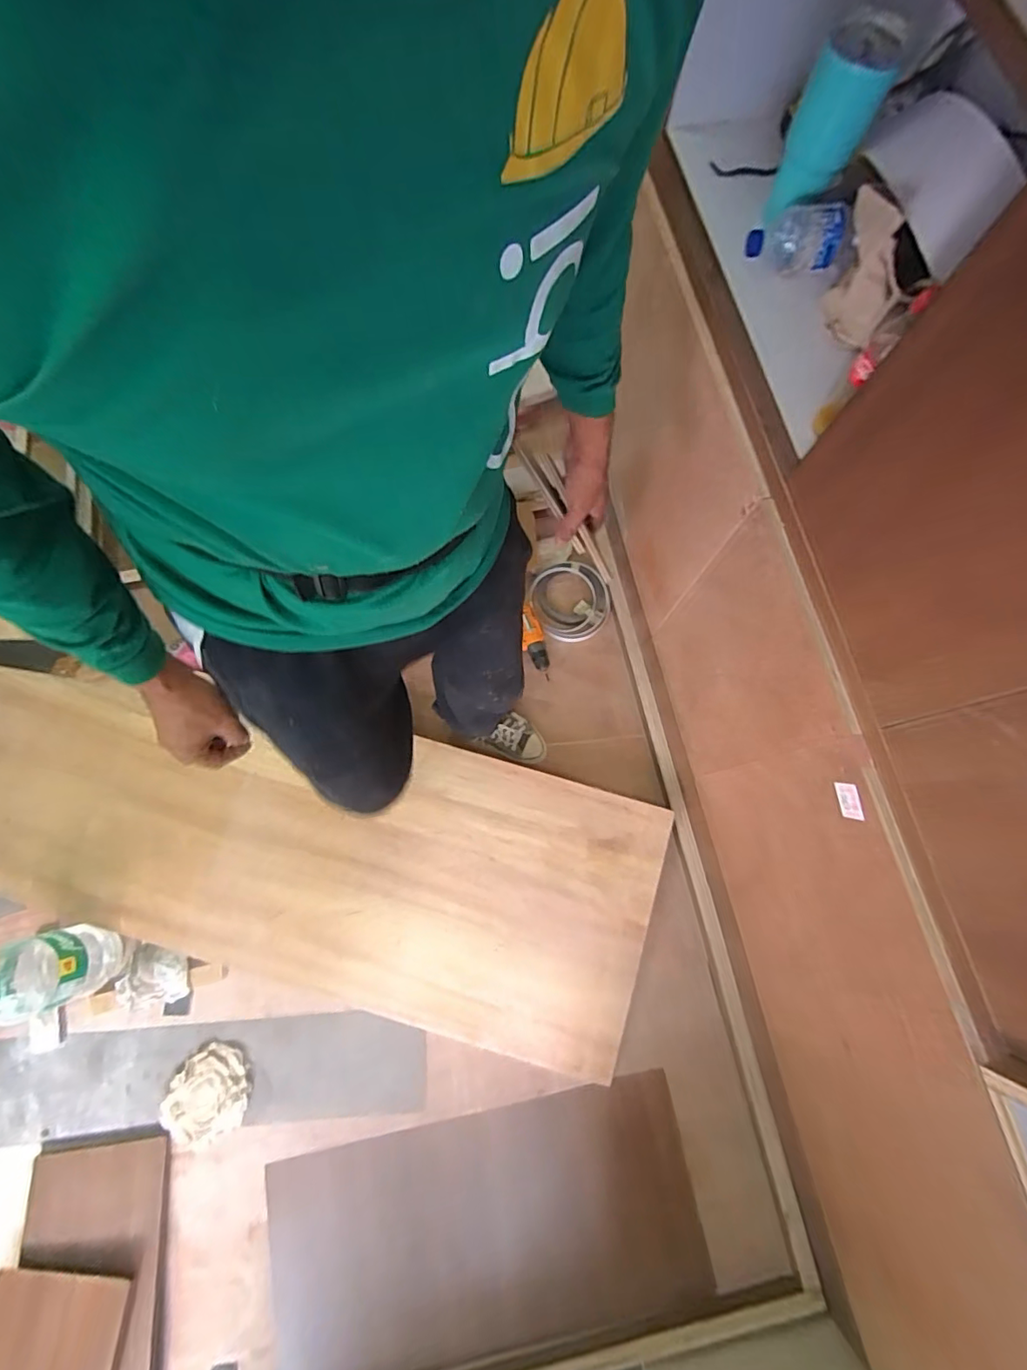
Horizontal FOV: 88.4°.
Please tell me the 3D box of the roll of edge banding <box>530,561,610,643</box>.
[{"bbox_3d":[0.153,-0.232,1.442,0.198,0.032,0.225,-30,77,10],"label":"roll of edge banding"}]

